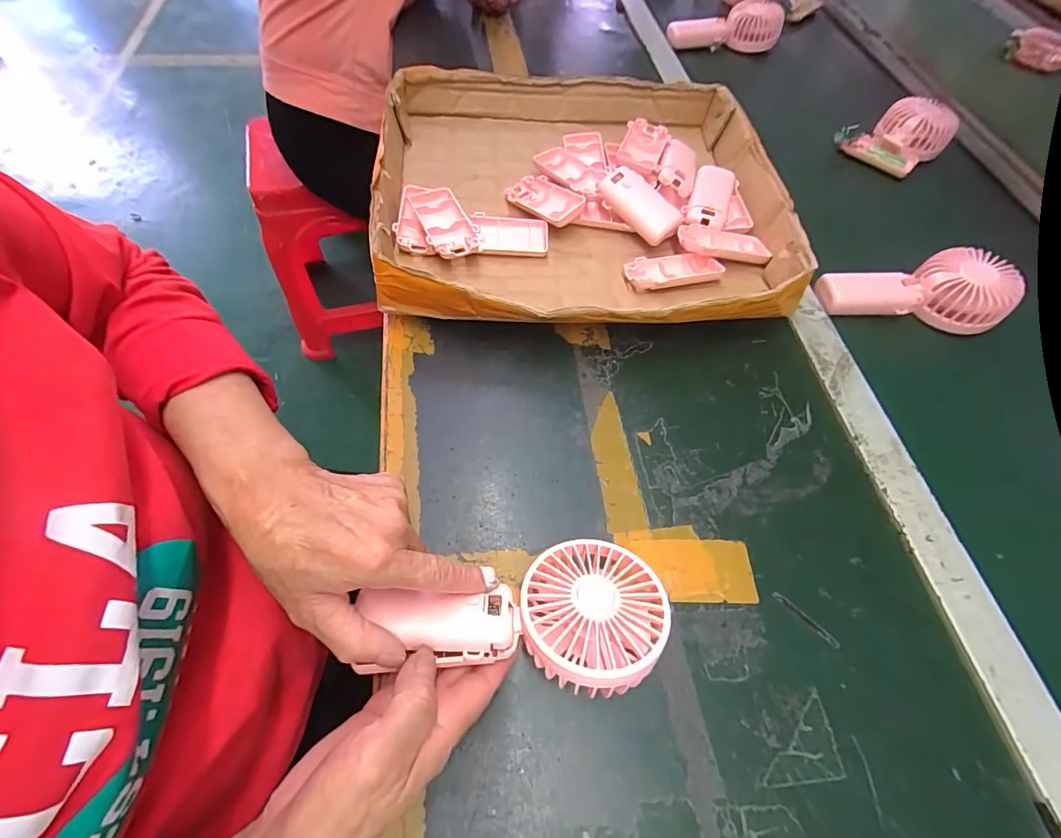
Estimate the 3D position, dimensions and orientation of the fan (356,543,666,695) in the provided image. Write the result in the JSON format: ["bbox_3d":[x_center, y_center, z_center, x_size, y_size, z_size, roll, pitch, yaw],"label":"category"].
[{"bbox_3d":[-0.001,0.125,0.279,0.162,0.040,0.087,-3,42,-4],"label":"fan"}]

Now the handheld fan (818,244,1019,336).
[{"bbox_3d":[0.389,-0.131,0.459,0.179,0.050,0.078,2,60,-2],"label":"handheld fan"}]

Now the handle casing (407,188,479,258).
[{"bbox_3d":[-0.088,-0.201,0.467,0.051,0.023,0.094,-20,63,-14],"label":"handle casing"}]

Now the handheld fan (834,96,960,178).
[{"bbox_3d":[0.486,-0.380,0.602,0.119,0.058,0.085,35,64,16],"label":"handheld fan"}]

